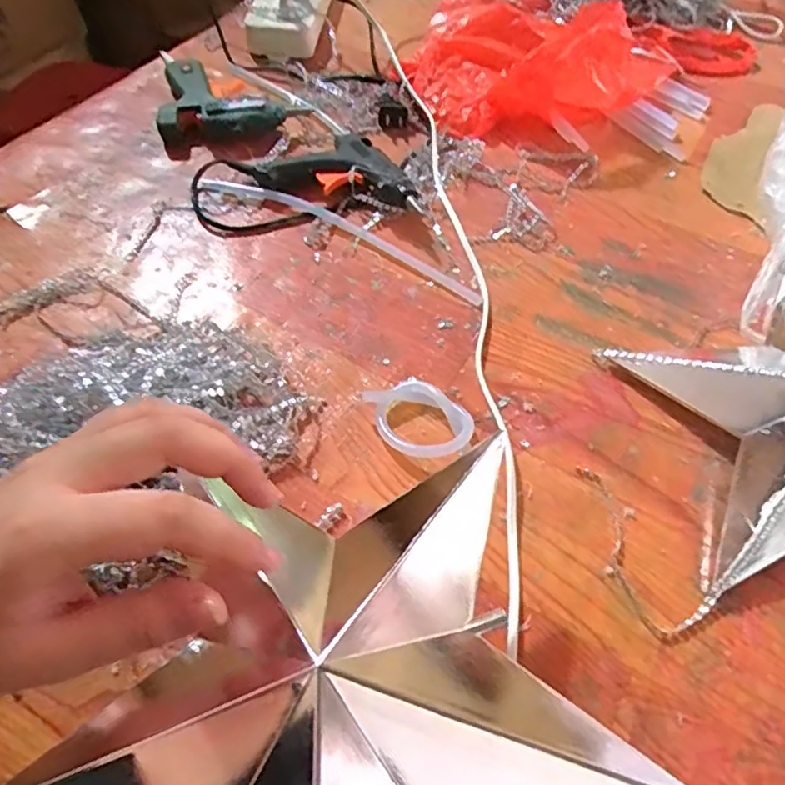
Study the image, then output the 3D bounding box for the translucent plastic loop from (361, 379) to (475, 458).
[{"bbox_3d":[0.017,0.015,0.391,0.049,0.016,0.076,-34,62,-21],"label":"translucent plastic loop"}]

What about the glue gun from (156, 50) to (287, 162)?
[{"bbox_3d":[-0.174,-0.285,0.571,0.106,0.031,0.136,-19,58,-13],"label":"glue gun"}]

